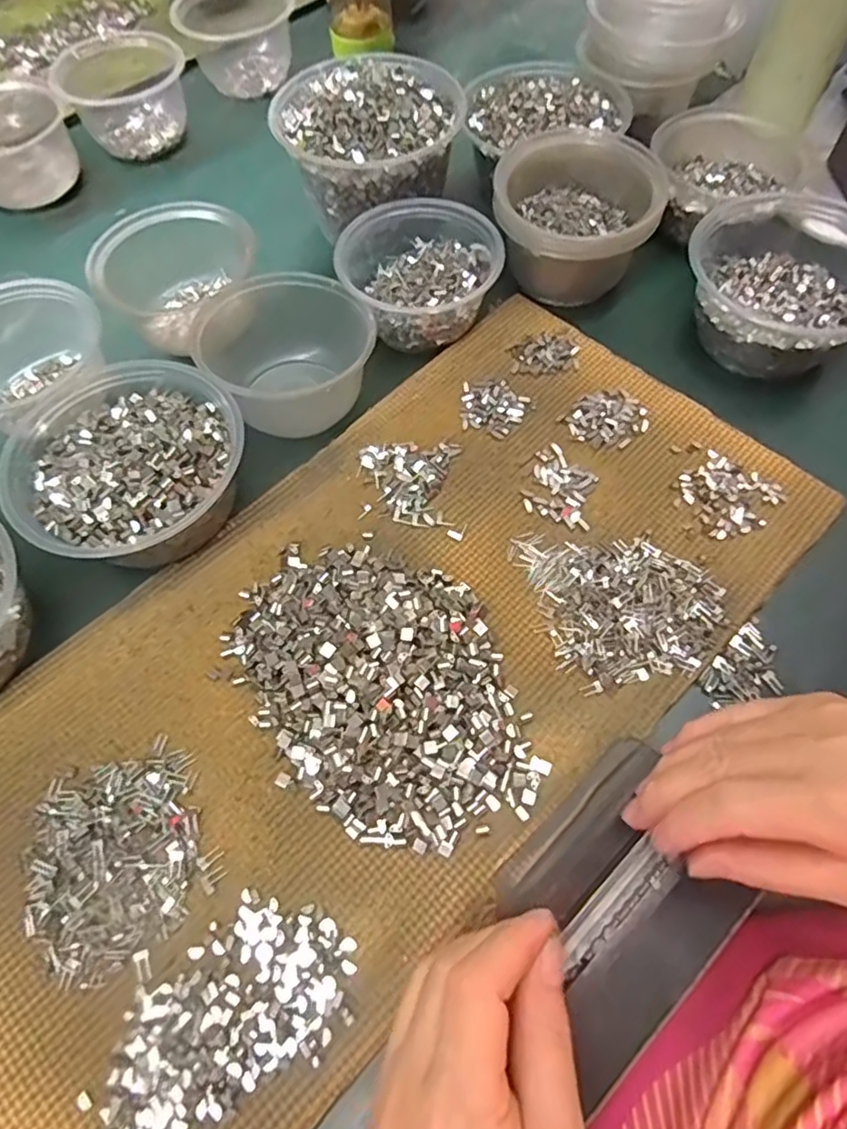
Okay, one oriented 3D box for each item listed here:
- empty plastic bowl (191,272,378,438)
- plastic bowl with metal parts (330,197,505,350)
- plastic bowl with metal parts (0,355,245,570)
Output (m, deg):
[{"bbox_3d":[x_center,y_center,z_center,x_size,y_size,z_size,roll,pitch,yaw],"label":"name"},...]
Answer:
[{"bbox_3d":[-0.093,-0.147,0.428,0.102,0.050,0.102,-1,63,3],"label":"empty plastic bowl"},{"bbox_3d":[-0.004,-0.219,0.461,0.113,0.052,0.123,-1,63,3],"label":"plastic bowl with metal parts"},{"bbox_3d":[-0.179,-0.059,0.386,0.138,0.056,0.131,-1,63,3],"label":"plastic bowl with metal parts"}]

